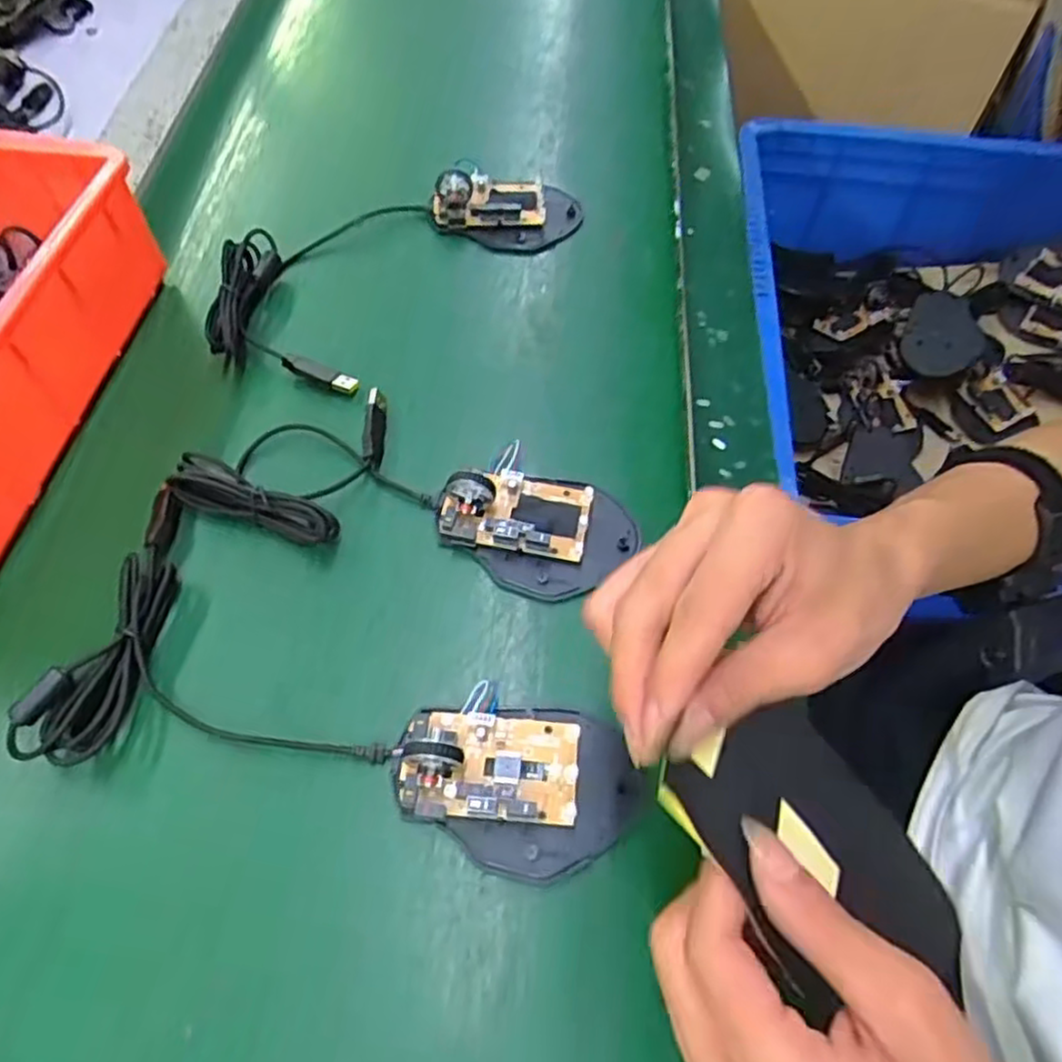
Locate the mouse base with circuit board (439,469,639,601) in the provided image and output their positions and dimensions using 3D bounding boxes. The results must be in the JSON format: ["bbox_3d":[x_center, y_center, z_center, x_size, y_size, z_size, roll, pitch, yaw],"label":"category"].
[{"bbox_3d":[0.002,-0.004,0.381,0.103,0.030,0.068,14,60,6],"label":"mouse base with circuit board"}]

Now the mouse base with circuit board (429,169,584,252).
[{"bbox_3d":[-0.017,-0.236,0.519,0.103,0.032,0.064,9,60,3],"label":"mouse base with circuit board"}]

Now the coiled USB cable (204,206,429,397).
[{"bbox_3d":[-0.147,-0.170,0.483,0.109,0.028,0.176,9,60,3],"label":"coiled USB cable"}]

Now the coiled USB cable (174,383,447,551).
[{"bbox_3d":[-0.128,-0.030,0.399,0.124,0.024,0.088,-21,63,-14],"label":"coiled USB cable"}]

